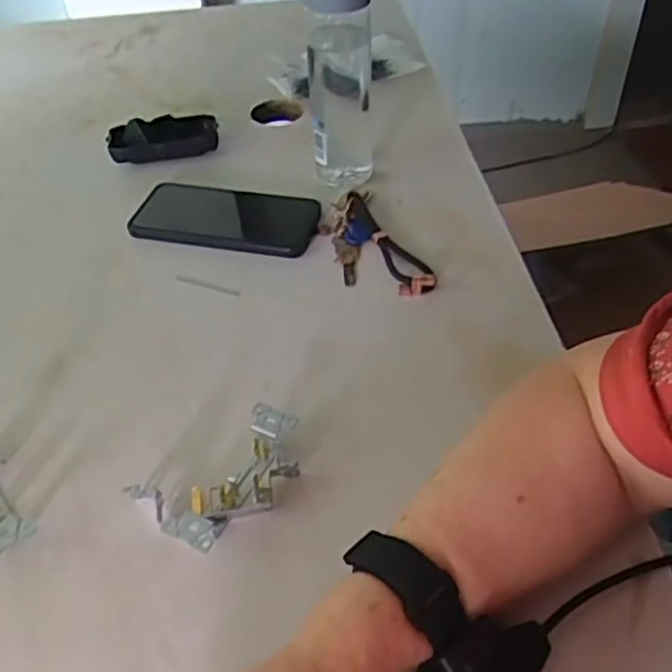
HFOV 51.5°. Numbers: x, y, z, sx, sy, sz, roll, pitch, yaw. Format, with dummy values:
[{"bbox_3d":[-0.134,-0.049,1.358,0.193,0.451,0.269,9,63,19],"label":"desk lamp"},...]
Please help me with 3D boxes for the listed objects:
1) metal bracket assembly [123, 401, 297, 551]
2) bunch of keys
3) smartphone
[{"bbox_3d":[-0.067,0.089,0.439,0.104,0.027,0.072,-31,52,-25],"label":"metal bracket assembly"},{"bbox_3d":[0.028,-0.080,0.607,0.065,0.017,0.143,-18,47,-14],"label":"bunch of keys"},{"bbox_3d":[-0.102,-0.110,0.642,0.165,0.009,0.085,7,46,10],"label":"smartphone"}]

